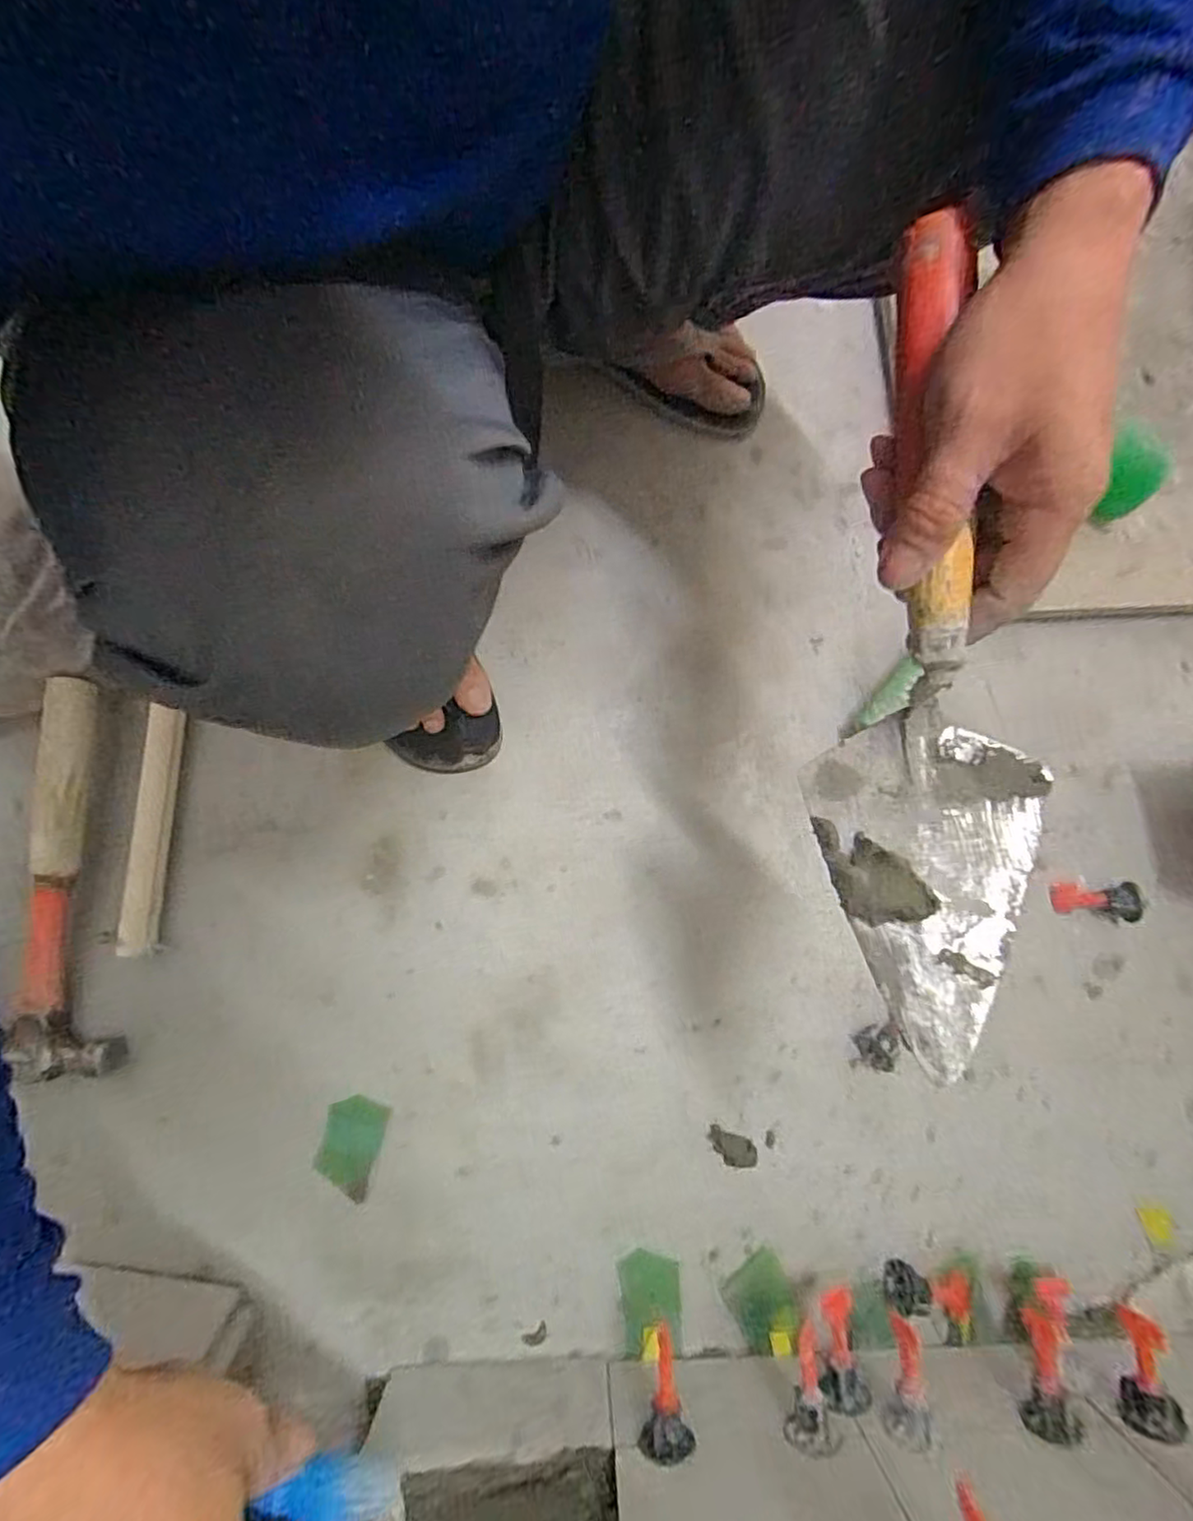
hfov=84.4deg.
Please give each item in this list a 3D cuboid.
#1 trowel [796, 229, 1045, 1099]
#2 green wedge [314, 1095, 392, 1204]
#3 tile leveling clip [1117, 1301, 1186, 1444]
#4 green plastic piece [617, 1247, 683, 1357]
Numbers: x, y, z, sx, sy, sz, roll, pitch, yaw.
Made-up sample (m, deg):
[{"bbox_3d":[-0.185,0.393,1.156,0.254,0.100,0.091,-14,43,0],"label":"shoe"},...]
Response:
[{"bbox_3d":[0.153,-0.048,0.298,0.097,0.058,0.343,-3,94,-1],"label":"trowel"},{"bbox_3d":[-0.185,0.288,0.492,0.044,0.004,0.065,15,78,3],"label":"green wedge"},{"bbox_3d":[0.336,0.375,0.399,0.023,0.031,0.058,17,78,3],"label":"tile leveling clip"},{"bbox_3d":[0.039,0.389,0.468,0.042,0.011,0.063,-4,77,-1],"label":"green plastic piece"}]

